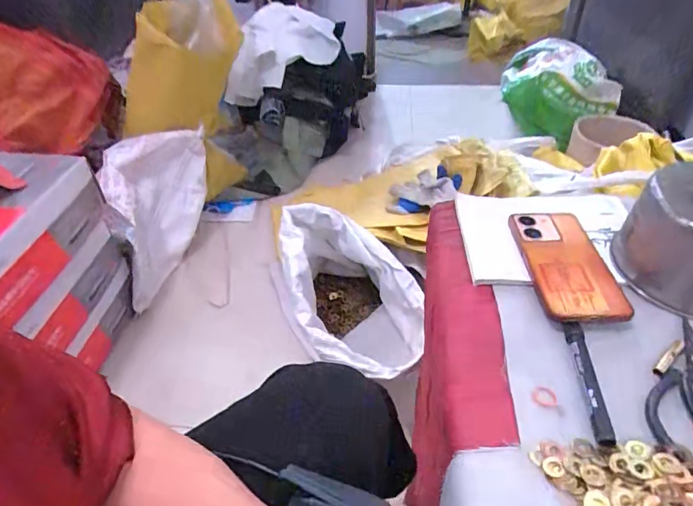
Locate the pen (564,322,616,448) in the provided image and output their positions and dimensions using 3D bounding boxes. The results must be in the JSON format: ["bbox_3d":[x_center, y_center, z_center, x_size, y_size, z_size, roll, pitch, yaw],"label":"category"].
[{"bbox_3d":[0.205,0.107,0.397,0.016,0.016,0.109,2,42,5],"label":"pen"}]

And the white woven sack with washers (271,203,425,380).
[{"bbox_3d":[-0.014,0.069,0.911,0.207,0.322,0.346,-14,43,-13],"label":"white woven sack with washers"}]

